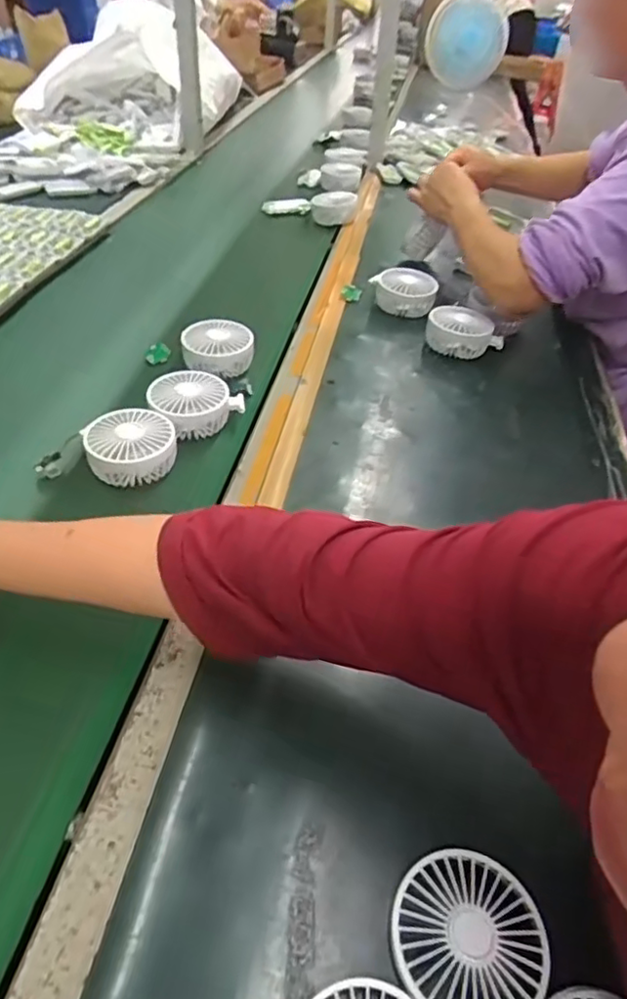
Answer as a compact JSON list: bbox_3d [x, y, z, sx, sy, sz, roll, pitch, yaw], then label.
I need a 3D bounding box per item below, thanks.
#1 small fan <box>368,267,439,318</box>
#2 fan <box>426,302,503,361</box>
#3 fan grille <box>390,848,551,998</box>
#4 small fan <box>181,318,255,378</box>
[{"bbox_3d":[0.135,-0.308,0.902,0.095,0.046,0.074,1,43,-4],"label":"small fan"},{"bbox_3d":[0.203,-0.230,0.832,0.093,0.041,0.079,-15,46,-20],"label":"fan"},{"bbox_3d":[0.089,0.253,0.352,0.086,0.012,0.086,10,43,5],"label":"fan grille"},{"bbox_3d":[-0.118,-0.188,0.760,0.088,0.043,0.070,-7,44,-13],"label":"small fan"}]

